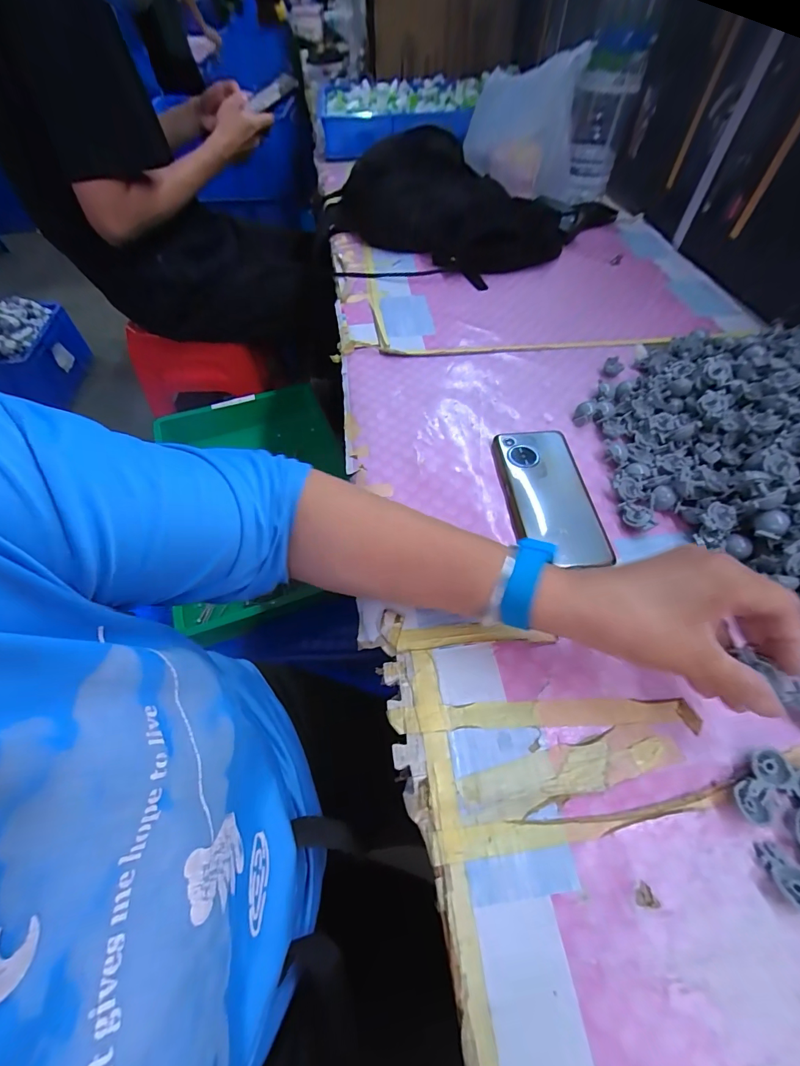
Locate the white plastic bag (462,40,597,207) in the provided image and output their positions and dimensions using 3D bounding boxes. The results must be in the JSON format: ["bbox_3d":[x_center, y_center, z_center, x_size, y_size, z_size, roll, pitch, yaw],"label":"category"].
[{"bbox_3d":[0.217,-0.705,0.714,0.202,0.197,0.077,15,59,10],"label":"white plastic bag"}]

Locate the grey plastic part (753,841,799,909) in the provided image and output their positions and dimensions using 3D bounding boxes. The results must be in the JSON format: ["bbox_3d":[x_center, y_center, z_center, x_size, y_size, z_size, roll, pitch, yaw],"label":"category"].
[{"bbox_3d":[0.233,0.206,0.241,0.019,0.013,0.030,-22,60,-13],"label":"grey plastic part"}]

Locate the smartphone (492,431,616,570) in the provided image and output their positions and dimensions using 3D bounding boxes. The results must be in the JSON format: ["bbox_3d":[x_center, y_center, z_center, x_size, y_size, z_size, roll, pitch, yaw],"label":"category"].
[{"bbox_3d":[0.150,-0.040,0.399,0.087,0.011,0.158,-4,58,-2],"label":"smartphone"}]

